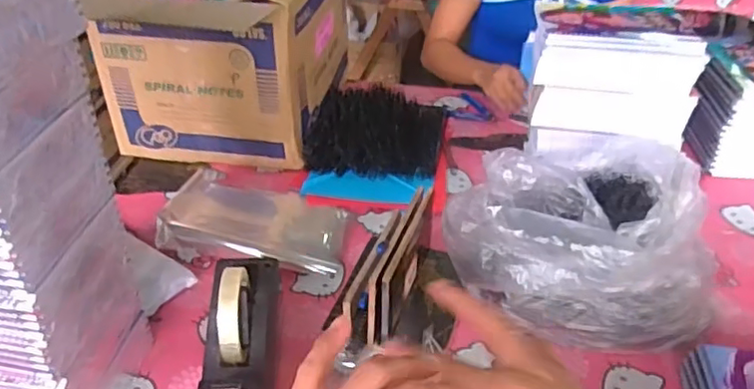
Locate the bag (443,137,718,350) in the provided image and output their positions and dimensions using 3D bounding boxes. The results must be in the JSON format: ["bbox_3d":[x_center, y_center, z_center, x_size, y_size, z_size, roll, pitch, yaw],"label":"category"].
[{"bbox_3d":[0.239,0.058,0.759,0.265,0.213,0.270,-19,41,-25],"label":"bag"}]

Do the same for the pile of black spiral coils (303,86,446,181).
[{"bbox_3d":[0.005,-0.125,1.160,0.235,0.047,0.270,7,37,8],"label":"pile of black spiral coils"}]

